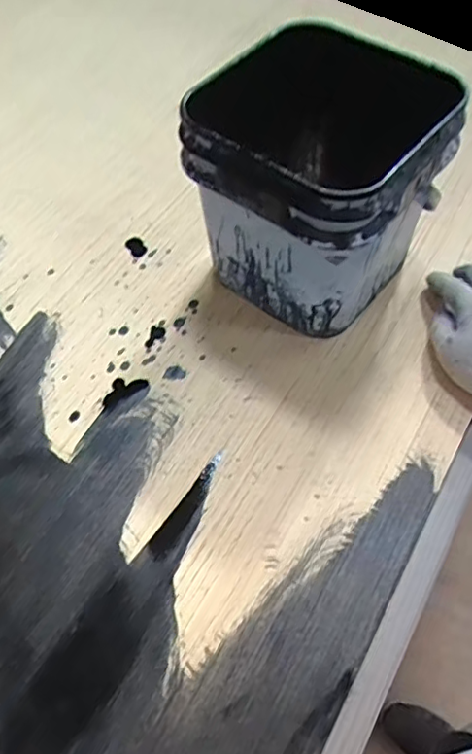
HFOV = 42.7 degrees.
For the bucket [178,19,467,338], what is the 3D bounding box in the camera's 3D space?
[{"bbox_3d":[0.072,-0.184,0.615,0.224,0.208,0.194,35,65,21],"label":"bucket"}]

